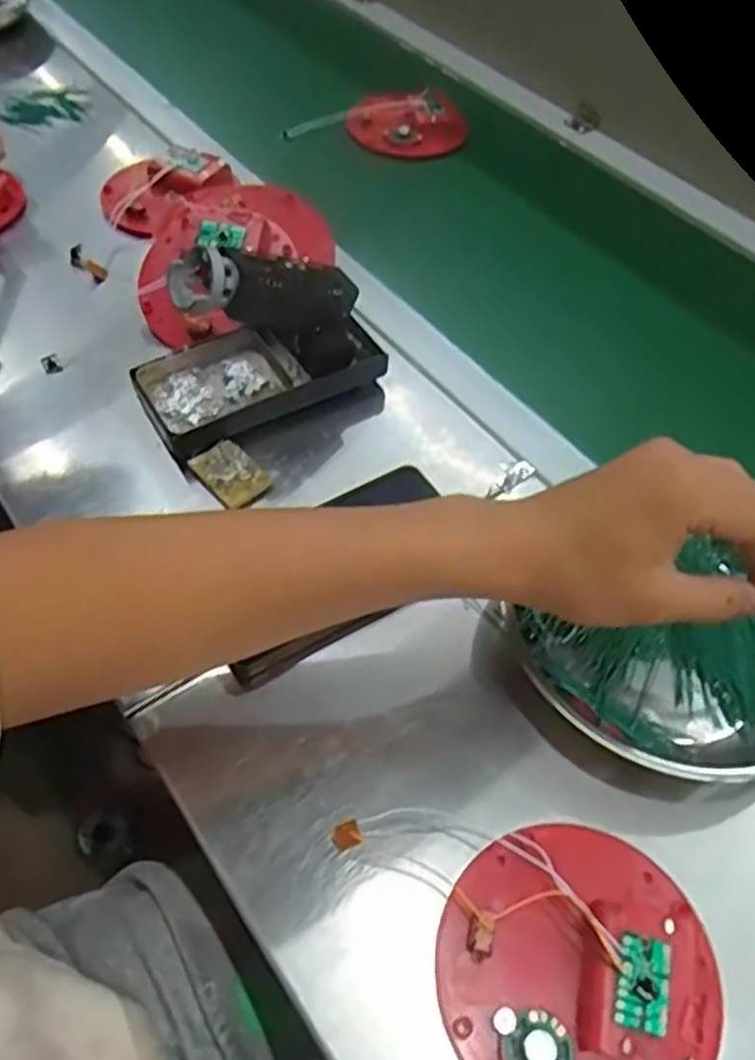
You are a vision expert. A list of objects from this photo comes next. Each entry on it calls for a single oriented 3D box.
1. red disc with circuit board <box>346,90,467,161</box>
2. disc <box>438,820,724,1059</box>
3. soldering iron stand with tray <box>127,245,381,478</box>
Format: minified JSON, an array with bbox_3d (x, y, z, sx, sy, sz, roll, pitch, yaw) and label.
[{"bbox_3d":[0.030,-0.421,0.801,0.117,0.028,0.076,5,90,4],"label":"red disc with circuit board"},{"bbox_3d":[0.089,0.191,0.338,0.117,0.023,0.119,2,53,-2],"label":"disc"},{"bbox_3d":[-0.081,-0.135,0.516,0.162,0.108,0.080,-28,60,-22],"label":"soldering iron stand with tray"}]

